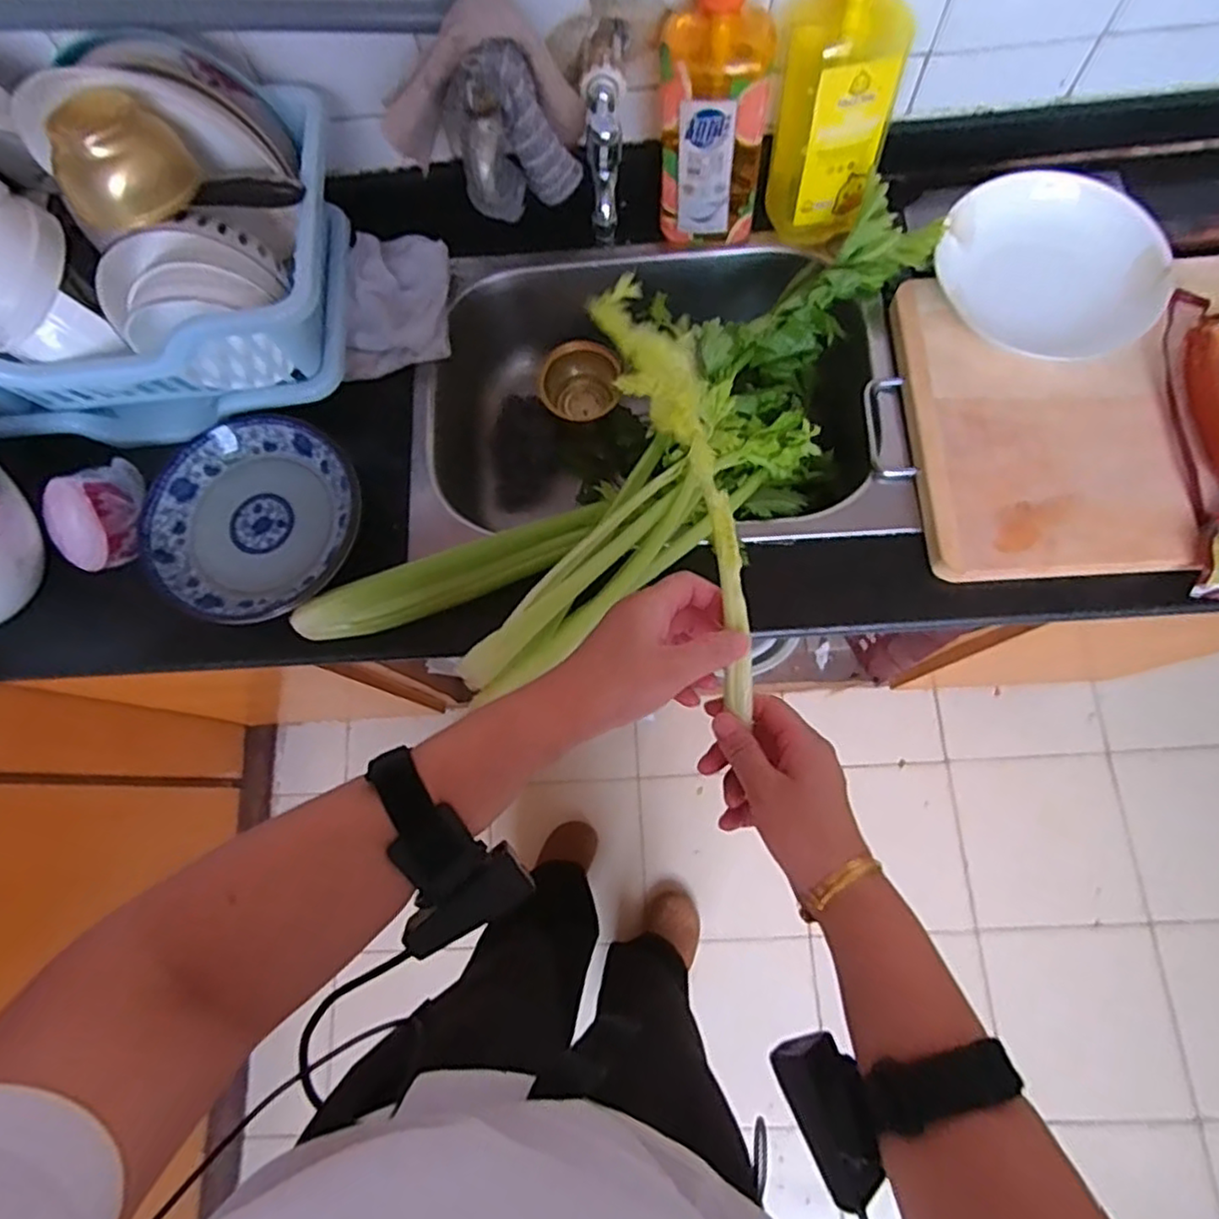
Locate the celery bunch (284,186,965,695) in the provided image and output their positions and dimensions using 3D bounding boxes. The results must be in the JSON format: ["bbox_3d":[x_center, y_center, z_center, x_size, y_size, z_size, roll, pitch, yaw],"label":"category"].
[{"bbox_3d":[0.043,-0.117,0.613,0.662,0.119,0.169,-35,75,-8],"label":"celery bunch"}]

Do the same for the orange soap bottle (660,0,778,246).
[{"bbox_3d":[0.095,-0.461,0.587,0.098,0.250,0.097,3,74,3],"label":"orange soap bottle"}]

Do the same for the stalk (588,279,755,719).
[{"bbox_3d":[0.051,-0.069,0.419,0.041,0.049,0.270,-19,96,-4],"label":"stalk"}]

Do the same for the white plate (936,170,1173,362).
[{"bbox_3d":[0.399,-0.308,0.612,0.196,0.033,0.160,39,94,7],"label":"white plate"}]

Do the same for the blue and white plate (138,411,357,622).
[{"bbox_3d":[-0.327,-0.084,0.622,0.191,0.029,0.190,-1,73,2],"label":"blue and white plate"}]

